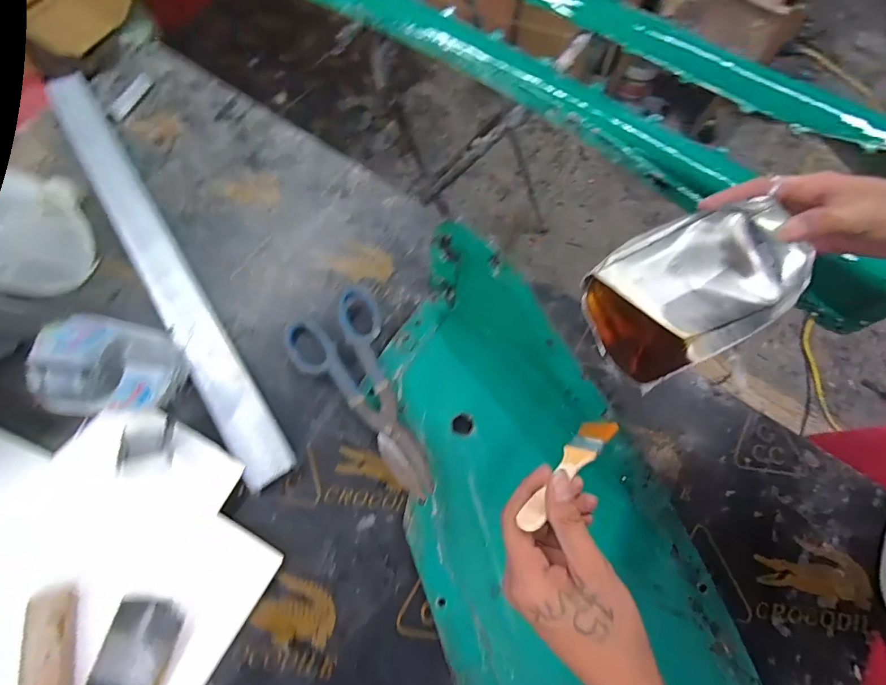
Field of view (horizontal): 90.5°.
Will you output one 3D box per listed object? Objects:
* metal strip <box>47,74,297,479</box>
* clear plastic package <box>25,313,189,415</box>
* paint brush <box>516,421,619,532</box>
[{"bbox_3d":[-0.371,-0.126,0.557,0.054,0.009,0.691,-31,70,-16],"label":"metal strip"},{"bbox_3d":[-0.327,0.028,0.437,0.103,0.095,0.090,-13,68,-8],"label":"clear plastic package"},{"bbox_3d":[0.099,0.098,0.341,0.027,0.010,0.139,6,25,41],"label":"paint brush"}]

